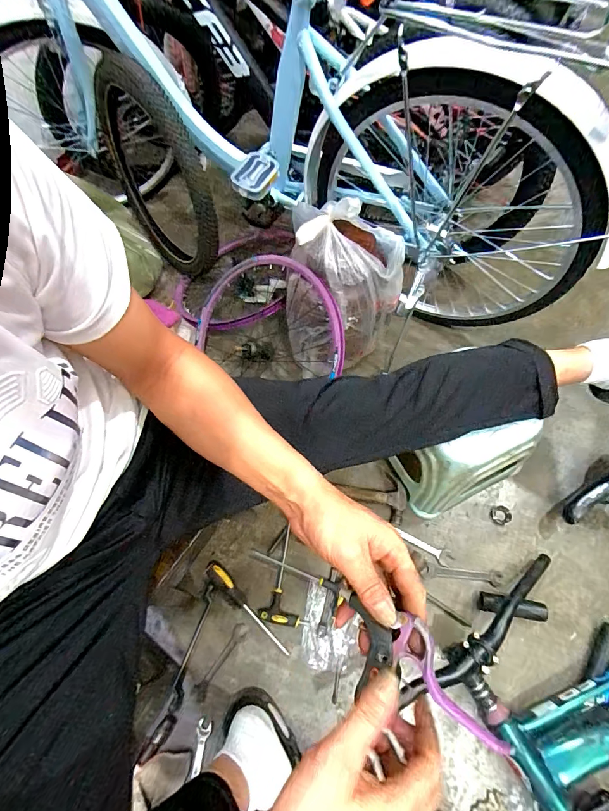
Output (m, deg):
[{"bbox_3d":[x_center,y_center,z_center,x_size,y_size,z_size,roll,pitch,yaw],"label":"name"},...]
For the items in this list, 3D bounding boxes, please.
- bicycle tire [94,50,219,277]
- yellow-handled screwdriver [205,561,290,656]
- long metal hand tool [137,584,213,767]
[{"bbox_3d":[-0.385,-0.586,0.955,0.489,0.484,0.081,43,65,17],"label":"bicycle tire"},{"bbox_3d":[-0.113,0.396,0.719,0.226,0.027,0.033,35,70,20],"label":"yellow-handled screwdriver"},{"bbox_3d":[-0.225,0.495,0.685,0.031,0.020,0.282,14,64,11],"label":"long metal hand tool"}]

